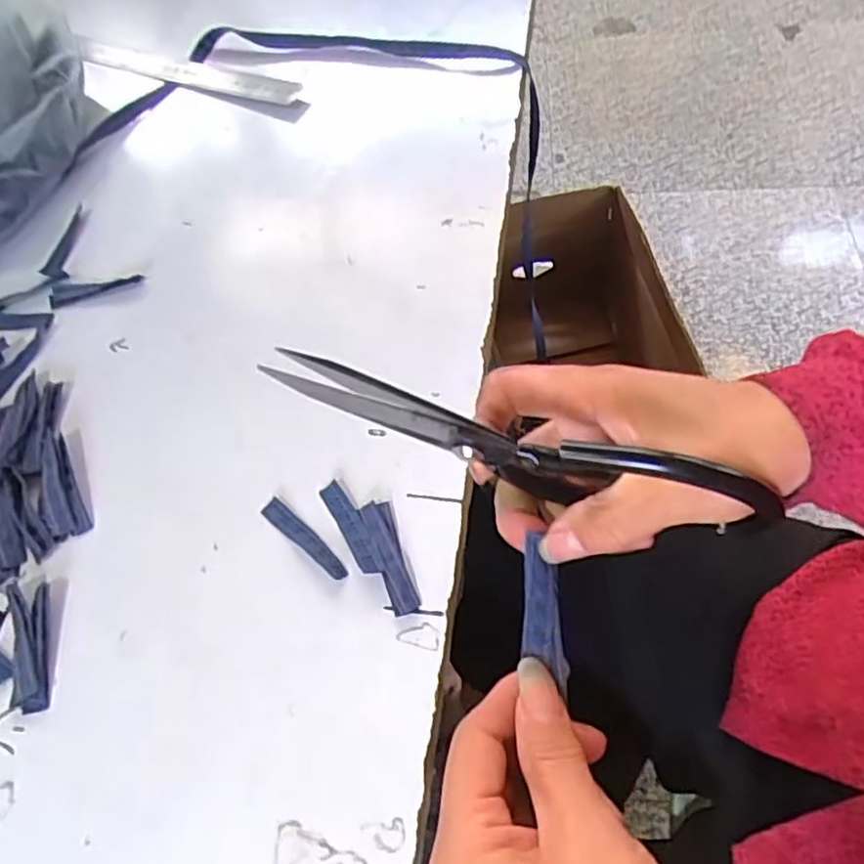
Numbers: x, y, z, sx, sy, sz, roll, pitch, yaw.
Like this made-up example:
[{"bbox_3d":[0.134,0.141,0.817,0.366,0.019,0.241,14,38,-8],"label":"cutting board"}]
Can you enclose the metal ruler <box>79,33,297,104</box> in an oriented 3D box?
[{"bbox_3d":[-0.199,-0.292,0.539,0.207,0.008,0.029,20,64,15],"label":"metal ruler"}]

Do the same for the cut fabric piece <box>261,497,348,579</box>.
[{"bbox_3d":[-0.062,0.052,0.327,0.056,0.004,0.010,36,60,26],"label":"cut fabric piece"}]

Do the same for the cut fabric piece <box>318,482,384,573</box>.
[{"bbox_3d":[-0.038,0.045,0.326,0.013,0.006,0.054,-28,62,-12],"label":"cut fabric piece"}]

